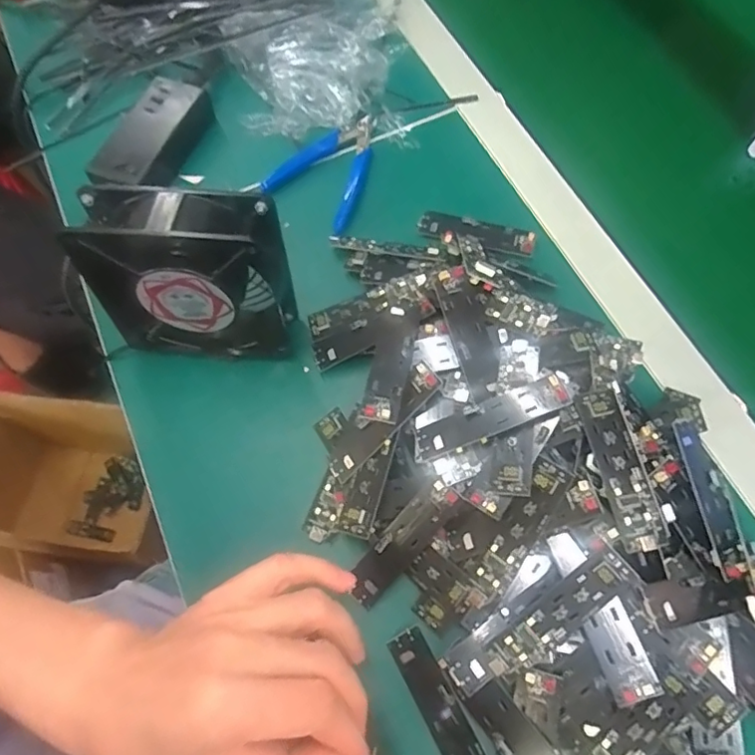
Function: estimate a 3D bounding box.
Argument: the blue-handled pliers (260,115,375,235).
[{"bbox_3d":[-0.035,-0.180,0.477,0.077,0.015,0.110,27,71,13],"label":"blue-handled pliers"}]

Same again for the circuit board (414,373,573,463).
[{"bbox_3d":[0.066,0.024,0.334,0.091,0.011,0.023,-25,68,11],"label":"circuit board"}]

